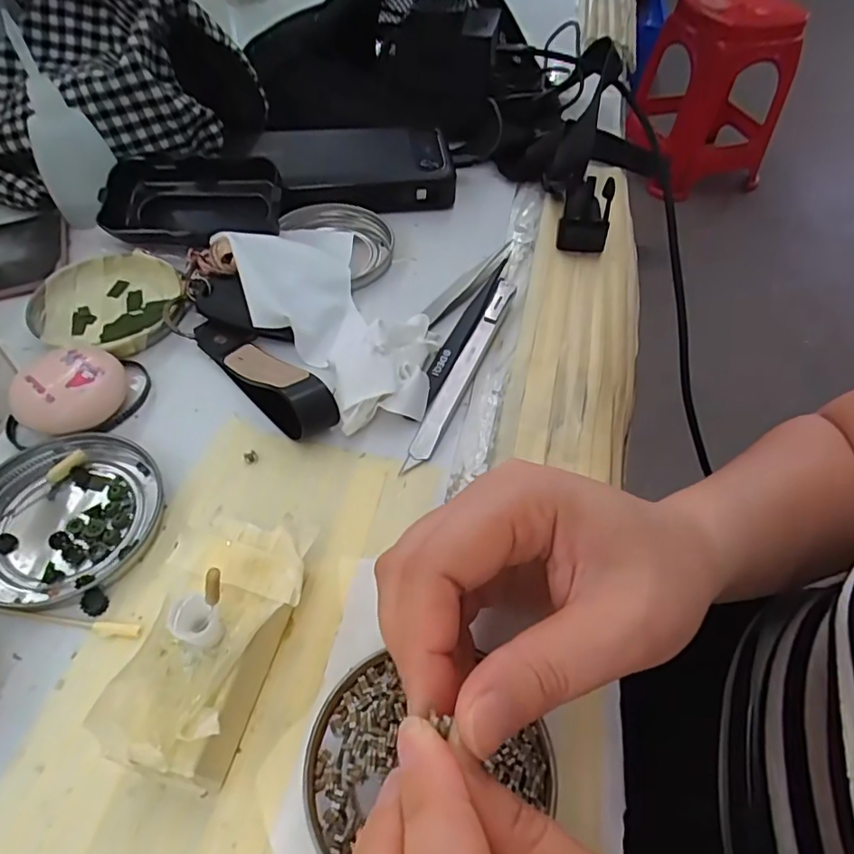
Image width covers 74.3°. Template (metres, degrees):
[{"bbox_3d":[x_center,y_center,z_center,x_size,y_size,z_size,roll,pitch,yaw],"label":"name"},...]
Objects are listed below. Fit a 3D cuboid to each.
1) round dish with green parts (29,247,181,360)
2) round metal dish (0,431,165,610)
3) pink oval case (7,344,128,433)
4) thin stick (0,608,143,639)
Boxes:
[{"bbox_3d":[-0.177,-0.071,0.318,0.080,0.013,0.070,12,54,8],"label":"round dish with green parts"},{"bbox_3d":[-0.154,0.037,0.238,0.073,0.010,0.077,1,53,-1],"label":"round metal dish"},{"bbox_3d":[-0.169,-0.016,0.268,0.042,0.023,0.047,37,61,23],"label":"pink oval case"},{"bbox_3d":[-0.136,0.074,0.212,0.054,0.006,0.006,6,53,3],"label":"thin stick"}]

